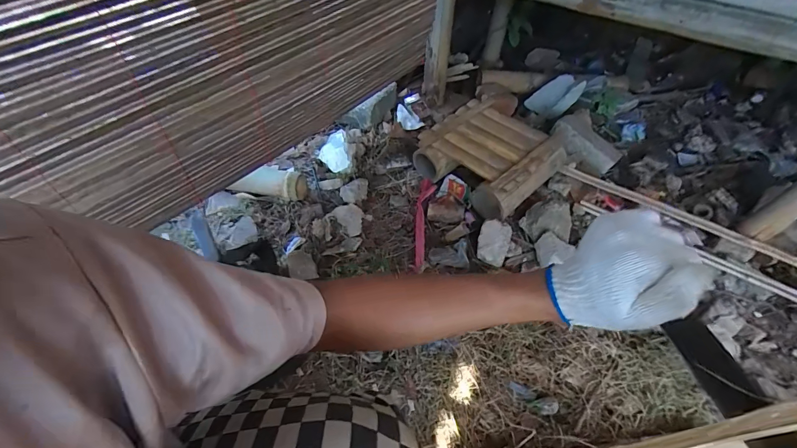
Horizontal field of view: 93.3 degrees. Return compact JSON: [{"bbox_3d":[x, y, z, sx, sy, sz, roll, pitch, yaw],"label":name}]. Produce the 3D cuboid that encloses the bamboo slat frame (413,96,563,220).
[{"bbox_3d":[0.240,-0.193,0.997,0.299,0.094,0.292,-35,57,-28],"label":"bamboo slat frame"}]

